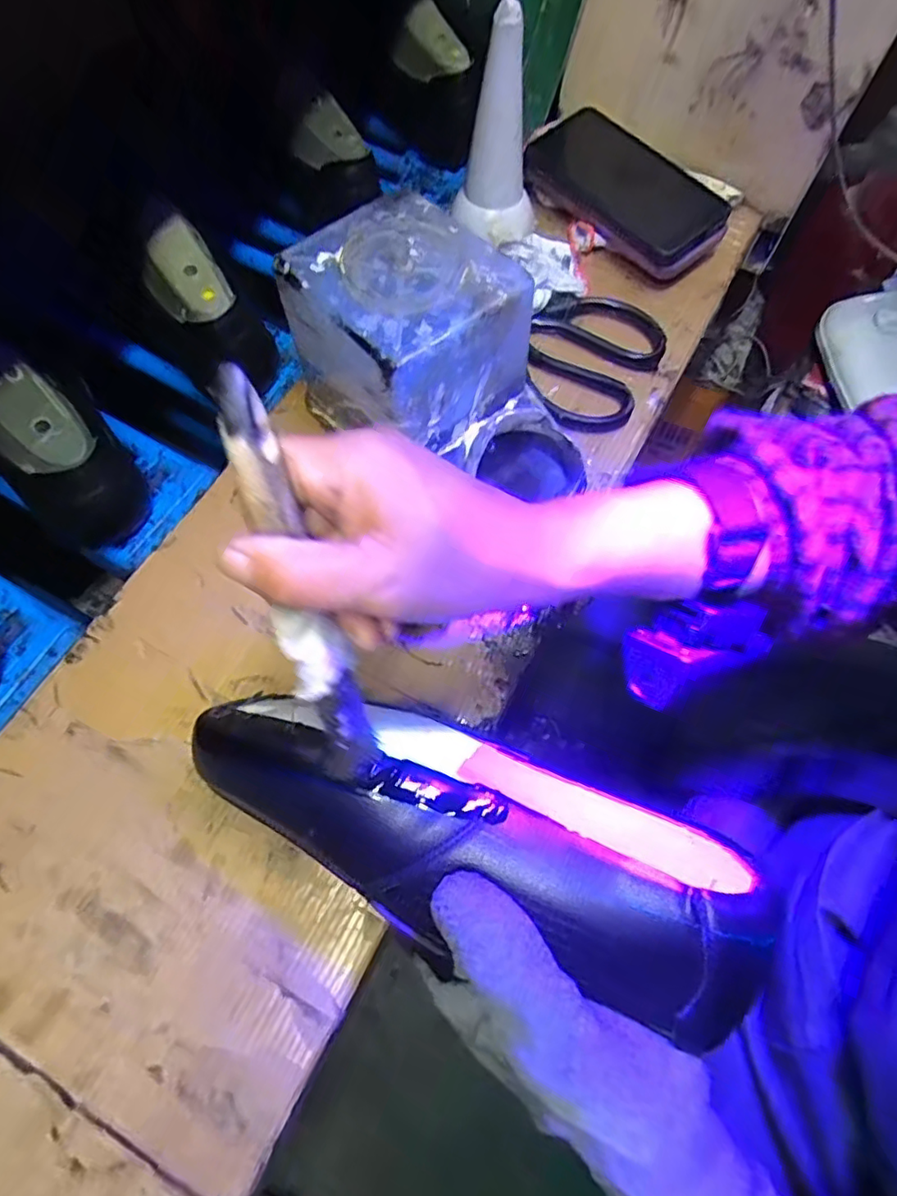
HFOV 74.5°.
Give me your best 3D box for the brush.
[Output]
[{"bbox_3d":[-0.051,0.001,0.206,0.020,0.151,0.017,-13,25,-4],"label":"brush"}]

